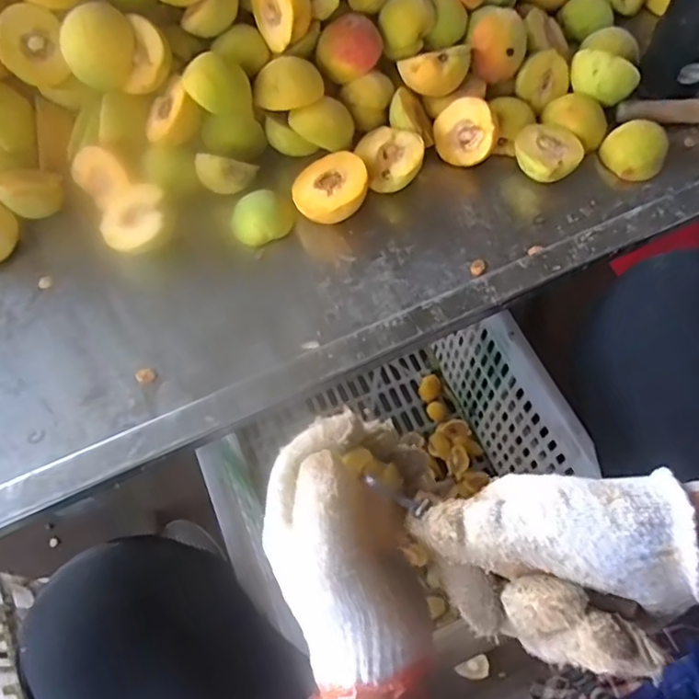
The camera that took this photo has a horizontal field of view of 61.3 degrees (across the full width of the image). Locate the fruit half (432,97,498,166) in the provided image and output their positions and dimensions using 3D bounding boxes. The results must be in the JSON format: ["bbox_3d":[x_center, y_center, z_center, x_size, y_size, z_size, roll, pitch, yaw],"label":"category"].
[{"bbox_3d":[0.115,-0.207,0.566,0.030,0.061,0.058,-29,103,-51],"label":"fruit half"}]

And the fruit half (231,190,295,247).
[{"bbox_3d":[-0.077,-0.117,0.527,0.051,0.027,0.041,-30,68,-17],"label":"fruit half"}]

